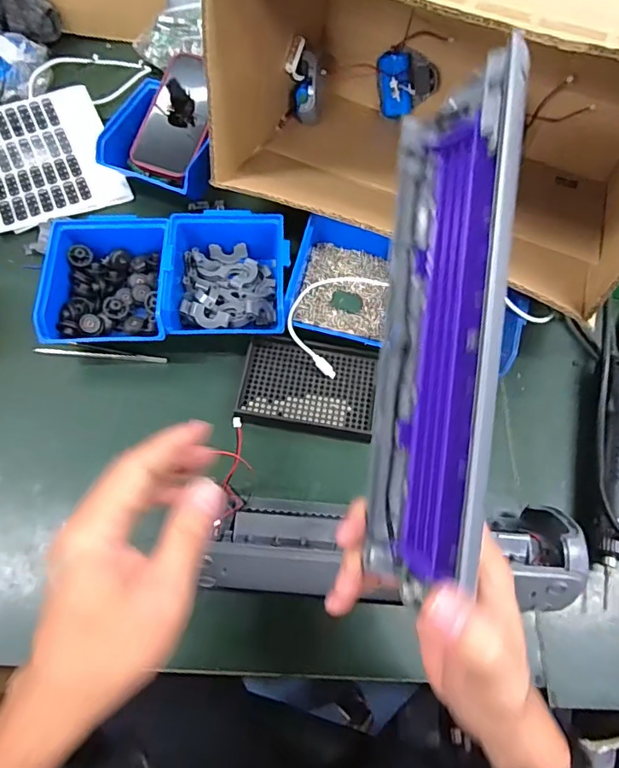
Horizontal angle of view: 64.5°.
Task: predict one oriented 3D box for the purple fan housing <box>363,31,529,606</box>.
[{"bbox_3d":[0.065,-0.017,0.252,0.041,0.088,0.264,6,93,-1],"label":"purple fan housing"}]

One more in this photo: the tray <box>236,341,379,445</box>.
[{"bbox_3d":[-0.001,0.004,0.483,0.130,0.025,0.085,9,65,1],"label":"tray"}]

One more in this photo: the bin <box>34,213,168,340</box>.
[{"bbox_3d":[-0.199,-0.108,0.501,0.112,0.064,0.153,0,65,-4],"label":"bin"}]

